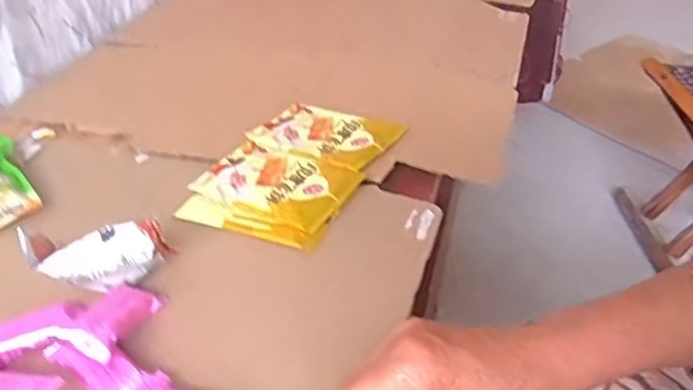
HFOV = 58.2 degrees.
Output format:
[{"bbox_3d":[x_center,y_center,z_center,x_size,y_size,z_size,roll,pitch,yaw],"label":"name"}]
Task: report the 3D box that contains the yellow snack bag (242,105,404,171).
[{"bbox_3d":[-0.024,-0.070,0.706,0.152,0.012,0.103,14,41,25],"label":"yellow snack bag"}]

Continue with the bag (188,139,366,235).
[{"bbox_3d":[-0.071,-0.015,0.631,0.154,0.010,0.104,16,42,26],"label":"bag"}]

